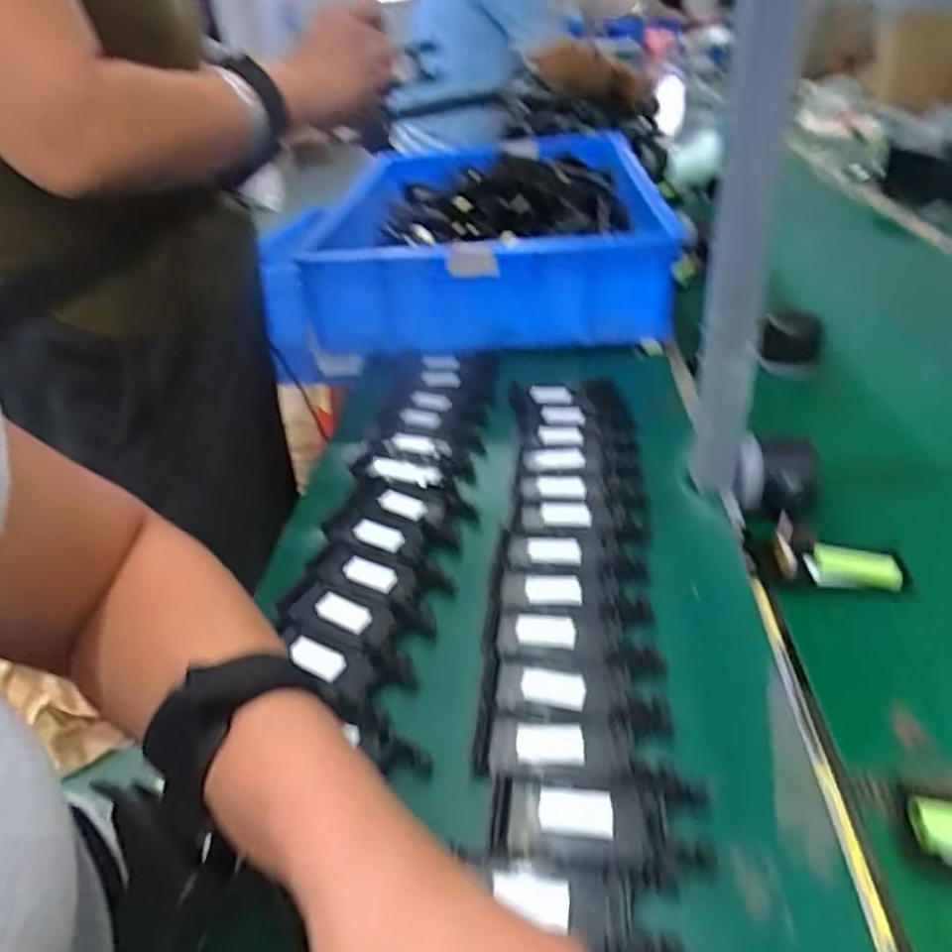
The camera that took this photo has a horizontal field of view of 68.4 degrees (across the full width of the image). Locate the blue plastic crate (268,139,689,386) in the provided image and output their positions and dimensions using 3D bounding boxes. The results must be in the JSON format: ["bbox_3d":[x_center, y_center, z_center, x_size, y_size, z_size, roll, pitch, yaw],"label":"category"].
[{"bbox_3d":[0.020,-0.363,0.974,0.418,0.113,0.606,0,36,7],"label":"blue plastic crate"}]

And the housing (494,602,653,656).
[{"bbox_3d":[0.061,0.094,0.435,0.094,0.011,0.038,-2,35,4],"label":"housing"}]

